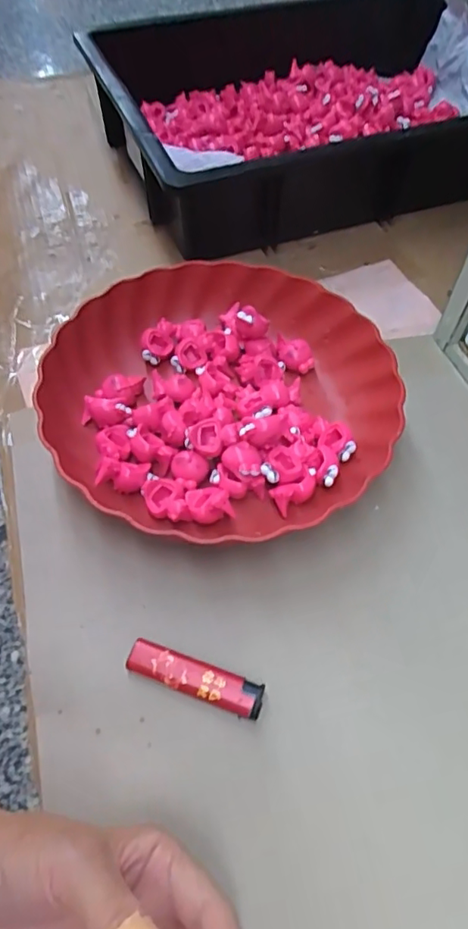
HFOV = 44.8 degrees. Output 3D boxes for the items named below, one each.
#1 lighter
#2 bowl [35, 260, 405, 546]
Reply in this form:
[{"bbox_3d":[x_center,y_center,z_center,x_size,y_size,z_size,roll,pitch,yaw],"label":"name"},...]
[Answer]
[{"bbox_3d":[-0.022,0.118,0.312,0.076,0.014,0.019,18,60,11],"label":"lighter"},{"bbox_3d":[-0.011,-0.057,0.410,0.236,0.061,0.226,0,59,0],"label":"bowl"}]

